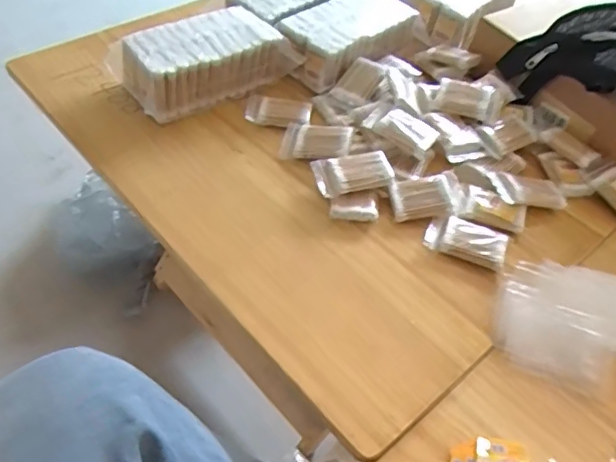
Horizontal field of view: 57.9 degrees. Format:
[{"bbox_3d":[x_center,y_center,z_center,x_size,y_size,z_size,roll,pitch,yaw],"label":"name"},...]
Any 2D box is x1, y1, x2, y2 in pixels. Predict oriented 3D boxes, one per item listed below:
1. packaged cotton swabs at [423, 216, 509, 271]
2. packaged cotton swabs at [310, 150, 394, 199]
[{"bbox_3d":[0.189,0.010,0.664,0.092,0.018,0.057,20,54,14],"label":"packaged cotton swabs"},{"bbox_3d":[0.056,-0.072,0.711,0.094,0.032,0.061,-13,53,-16],"label":"packaged cotton swabs"}]

